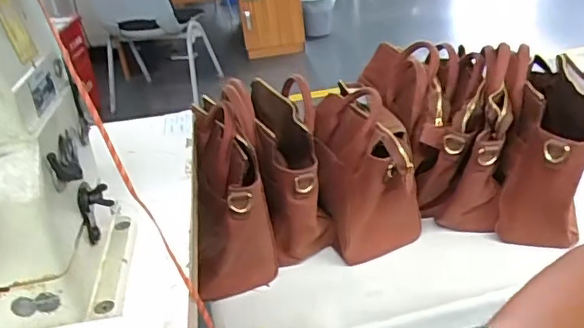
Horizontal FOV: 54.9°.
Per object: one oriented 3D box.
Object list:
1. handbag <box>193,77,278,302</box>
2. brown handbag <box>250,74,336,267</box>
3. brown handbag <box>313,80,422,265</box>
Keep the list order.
[{"bbox_3d":[-0.088,0.030,0.797,0.102,0.234,0.256,-8,27,-1],"label":"handbag"},{"bbox_3d":[-0.001,0.008,0.844,0.086,0.196,0.228,-8,27,-2],"label":"brown handbag"},{"bbox_3d":[0.101,0.007,0.846,0.135,0.172,0.247,-8,27,-1],"label":"brown handbag"}]

